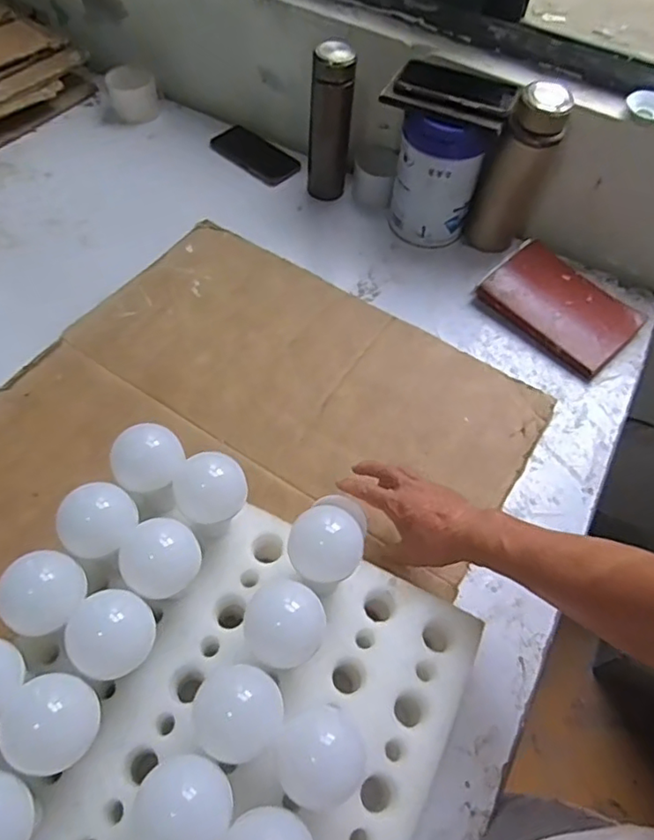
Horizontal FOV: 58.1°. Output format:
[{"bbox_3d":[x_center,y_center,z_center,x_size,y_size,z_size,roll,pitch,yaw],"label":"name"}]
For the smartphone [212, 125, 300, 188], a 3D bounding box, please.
[{"bbox_3d":[-0.127,-0.471,1.040,0.158,0.010,0.084,37,63,18],"label":"smartphone"}]

